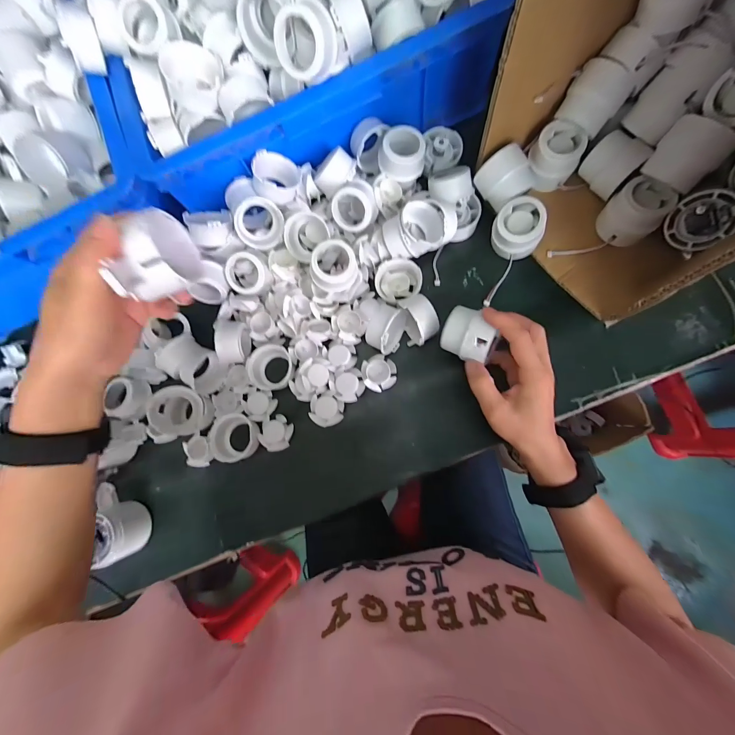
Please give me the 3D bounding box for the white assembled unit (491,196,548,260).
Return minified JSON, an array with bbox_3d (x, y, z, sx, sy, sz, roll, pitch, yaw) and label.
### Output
[{"bbox_3d":[0.170,-0.155,0.360,0.052,0.045,0.054,37,101,17],"label":"white assembled unit"}]

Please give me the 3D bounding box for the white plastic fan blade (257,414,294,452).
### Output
[{"bbox_3d":[-0.110,0.078,0.384,0.039,0.015,0.041,-1,82,6],"label":"white plastic fan blade"}]

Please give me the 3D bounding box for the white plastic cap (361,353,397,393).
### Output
[{"bbox_3d":[0.014,0.006,0.378,0.040,0.010,0.040,-1,82,6],"label":"white plastic cap"}]

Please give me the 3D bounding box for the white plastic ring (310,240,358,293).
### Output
[{"bbox_3d":[-0.036,-0.112,0.362,0.046,0.040,0.049,-1,82,6],"label":"white plastic ring"}]

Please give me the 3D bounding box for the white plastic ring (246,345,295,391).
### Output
[{"bbox_3d":[-0.118,0.001,0.399,0.056,0.029,0.054,-1,82,6],"label":"white plastic ring"}]

